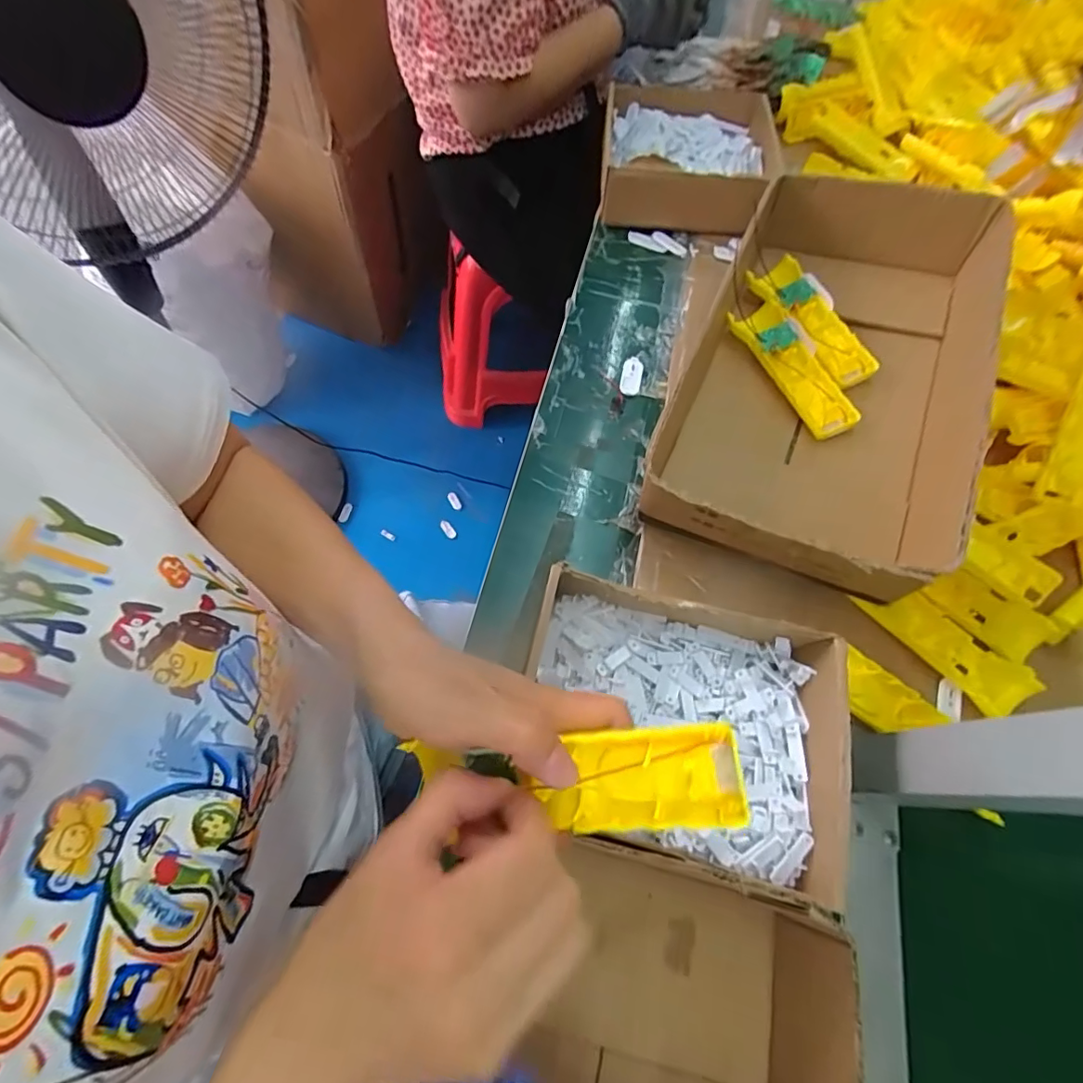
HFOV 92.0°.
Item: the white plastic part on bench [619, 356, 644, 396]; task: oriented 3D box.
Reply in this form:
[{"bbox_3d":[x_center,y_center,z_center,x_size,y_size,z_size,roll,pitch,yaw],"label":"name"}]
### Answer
[{"bbox_3d":[0.095,-0.175,0.550,0.022,0.005,0.051,14,64,1],"label":"white plastic part on bench"}]

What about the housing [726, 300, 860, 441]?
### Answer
[{"bbox_3d":[0.249,-0.175,0.513,0.052,0.019,0.165,-27,69,9],"label":"housing"}]

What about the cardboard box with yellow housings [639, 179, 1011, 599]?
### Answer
[{"bbox_3d":[0.260,-0.160,0.487,0.212,0.117,0.430,25,65,6],"label":"cardboard box with yellow housings"}]

